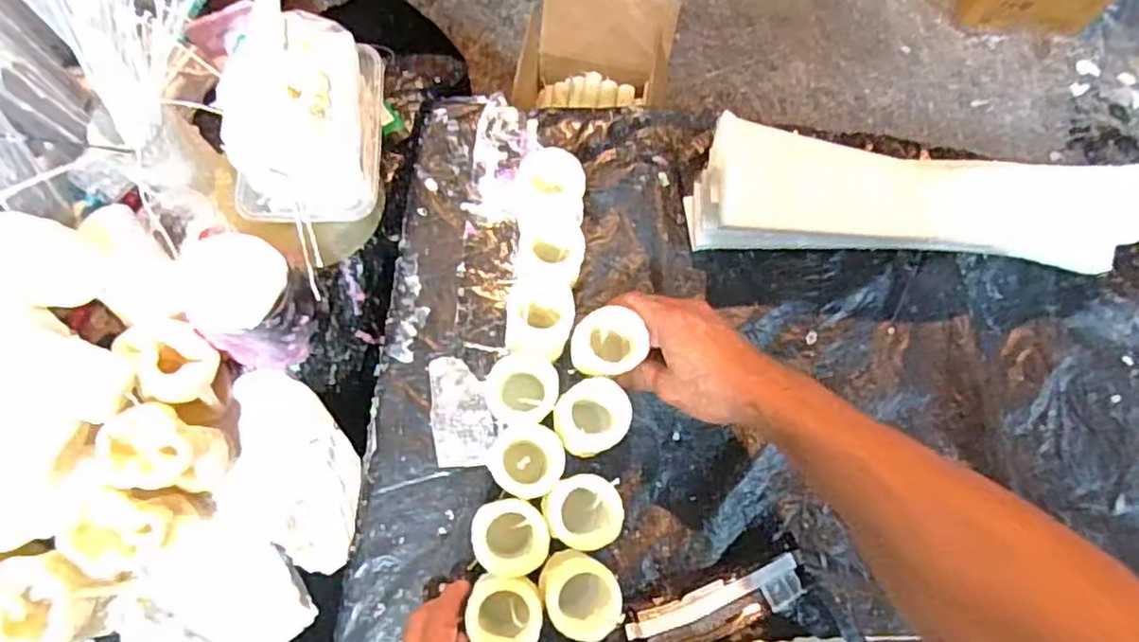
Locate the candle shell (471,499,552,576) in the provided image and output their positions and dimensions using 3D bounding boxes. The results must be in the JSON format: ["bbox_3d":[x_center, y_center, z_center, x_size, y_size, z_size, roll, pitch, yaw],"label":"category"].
[{"bbox_3d":[-0.043,0.163,0.506,0.049,0.087,0.051,0,75,-1],"label":"candle shell"}]

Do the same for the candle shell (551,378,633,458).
[{"bbox_3d":[0.018,0.078,0.544,0.055,0.105,0.048,-7,76,-3],"label":"candle shell"}]

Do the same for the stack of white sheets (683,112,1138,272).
[{"bbox_3d":[0.298,-0.104,0.593,0.362,0.075,0.097,3,75,-1],"label":"stack of white sheets"}]

